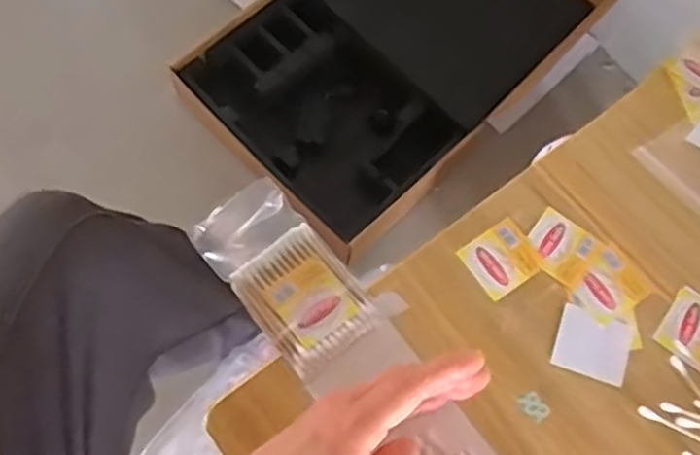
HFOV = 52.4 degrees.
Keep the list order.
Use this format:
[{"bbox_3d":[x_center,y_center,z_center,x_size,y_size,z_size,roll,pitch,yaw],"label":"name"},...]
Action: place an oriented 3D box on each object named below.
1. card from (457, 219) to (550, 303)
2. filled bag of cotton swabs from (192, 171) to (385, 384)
[{"bbox_3d":[0.099,0.020,0.462,0.045,0.004,0.040,-34,74,-11],"label":"card"},{"bbox_3d":[-0.042,0.029,0.449,0.063,0.022,0.124,-38,75,-12],"label":"filled bag of cotton swabs"}]

